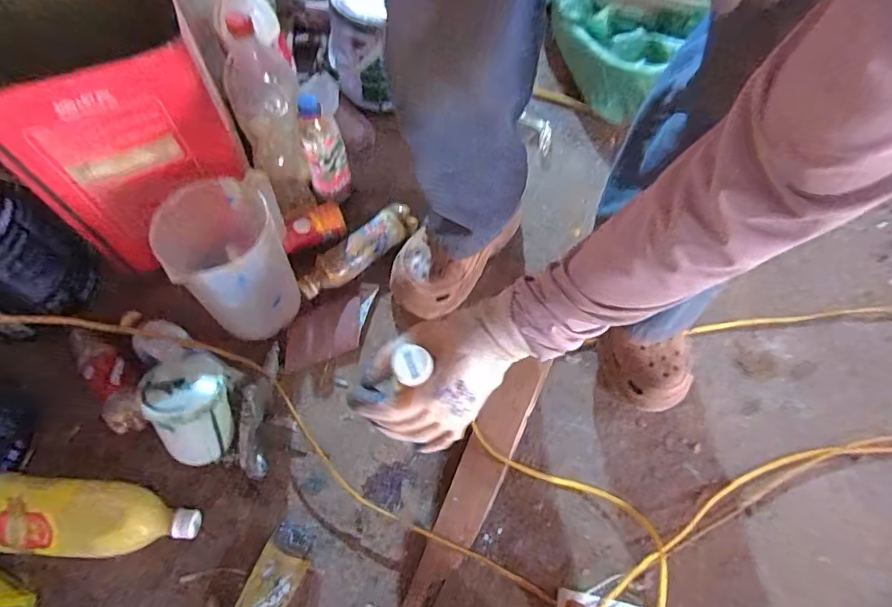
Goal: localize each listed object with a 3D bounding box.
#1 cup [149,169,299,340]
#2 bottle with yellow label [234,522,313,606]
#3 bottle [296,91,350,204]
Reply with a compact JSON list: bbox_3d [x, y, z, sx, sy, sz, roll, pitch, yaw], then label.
[{"bbox_3d":[-0.280,-0.058,0.686,0.136,0.198,0.171,-19,67,-12],"label":"cup"},{"bbox_3d":[-0.215,0.359,0.569,0.054,0.058,0.207,22,66,7],"label":"bottle with yellow label"},{"bbox_3d":[-0.186,-0.229,0.769,0.060,0.185,0.045,-14,67,-10],"label":"bottle"}]

